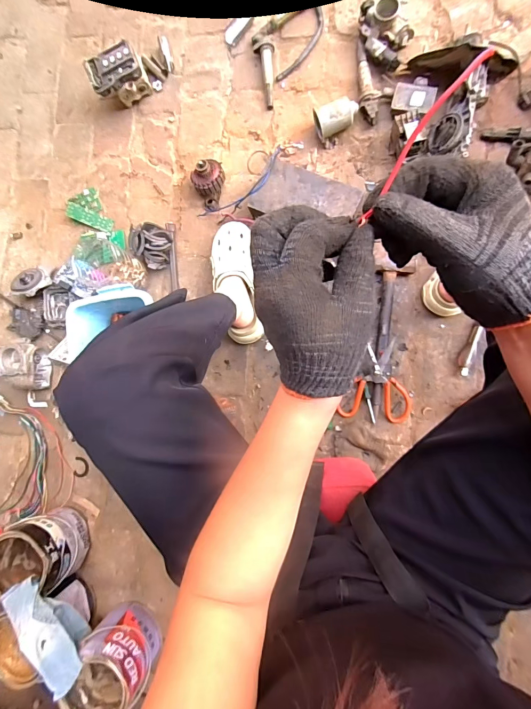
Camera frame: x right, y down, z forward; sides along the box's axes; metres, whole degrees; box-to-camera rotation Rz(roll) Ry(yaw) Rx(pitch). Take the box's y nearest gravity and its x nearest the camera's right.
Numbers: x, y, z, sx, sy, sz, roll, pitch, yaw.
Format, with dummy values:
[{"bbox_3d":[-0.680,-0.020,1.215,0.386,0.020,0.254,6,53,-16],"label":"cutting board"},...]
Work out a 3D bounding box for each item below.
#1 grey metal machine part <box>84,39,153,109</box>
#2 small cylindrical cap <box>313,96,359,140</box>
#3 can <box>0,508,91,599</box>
[{"bbox_3d":[-0.337,-0.644,0.811,0.119,0.102,0.073,-25,85,9],"label":"grey metal machine part"},{"bbox_3d":[0.156,-0.514,0.754,0.094,0.059,0.057,-19,86,10],"label":"small cylindrical cap"},{"bbox_3d":[-0.522,0.453,0.808,0.162,0.144,0.147,-8,88,10],"label":"can"}]

